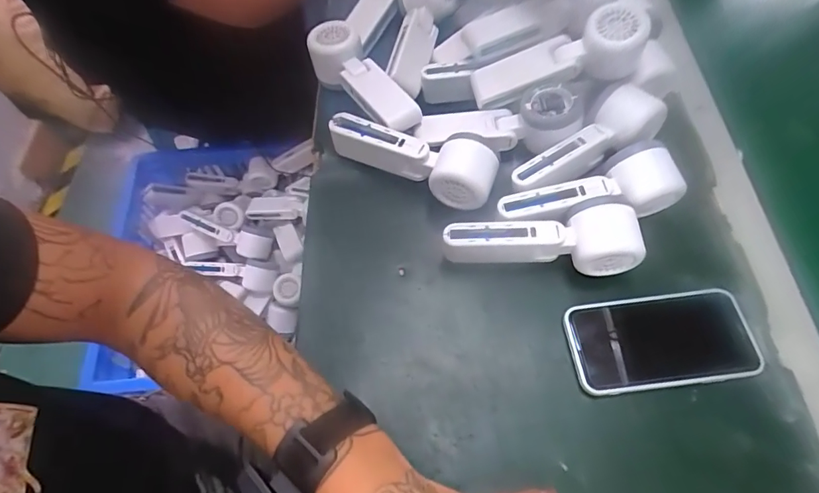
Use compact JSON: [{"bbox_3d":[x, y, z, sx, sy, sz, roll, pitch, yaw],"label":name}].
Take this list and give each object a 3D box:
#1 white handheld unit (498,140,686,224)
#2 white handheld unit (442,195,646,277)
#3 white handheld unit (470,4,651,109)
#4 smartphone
[{"bbox_3d":[0.160,-0.046,0.411,0.163,0.053,0.052,-13,63,-6],"label":"white handheld unit"},{"bbox_3d":[0.112,-0.005,0.395,0.161,0.046,0.051,-1,62,0],"label":"white handheld unit"},{"bbox_3d":[0.145,-0.180,0.446,0.166,0.051,0.053,-14,62,15],"label":"white handheld unit"},{"bbox_3d":[0.207,0.078,0.377,0.144,0.013,0.074,-6,62,-2],"label":"smartphone"}]

